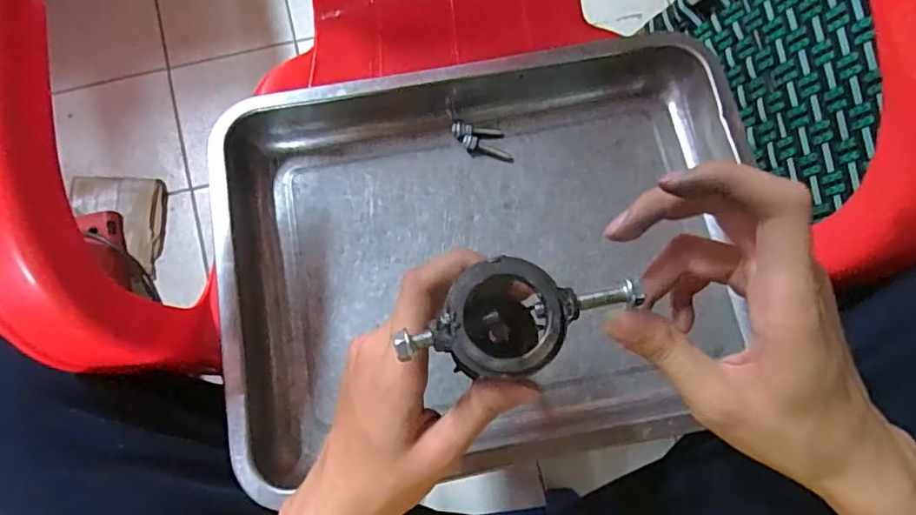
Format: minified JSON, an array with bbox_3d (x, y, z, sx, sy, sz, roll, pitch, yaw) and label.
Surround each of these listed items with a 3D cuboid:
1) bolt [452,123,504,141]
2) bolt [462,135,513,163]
[{"bbox_3d":[0.016,-0.100,0.455,0.042,0.009,0.014,8,81,0],"label":"bolt"},{"bbox_3d":[0.024,-0.086,0.453,0.043,0.007,0.010,23,81,2],"label":"bolt"}]

